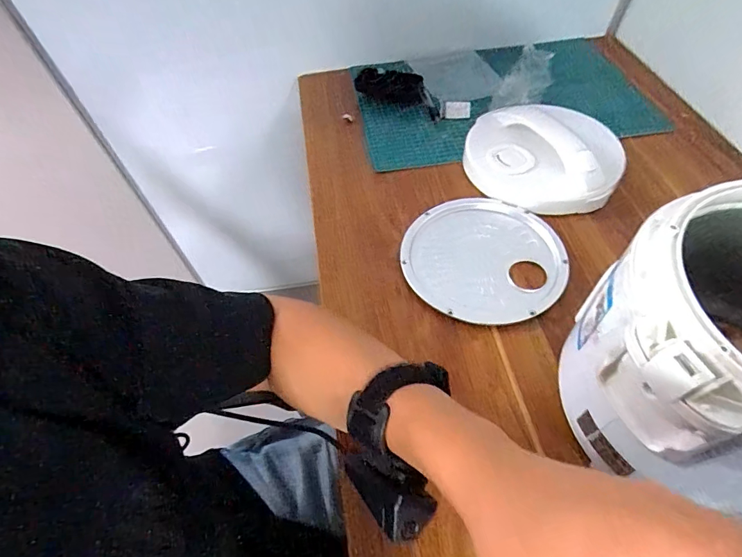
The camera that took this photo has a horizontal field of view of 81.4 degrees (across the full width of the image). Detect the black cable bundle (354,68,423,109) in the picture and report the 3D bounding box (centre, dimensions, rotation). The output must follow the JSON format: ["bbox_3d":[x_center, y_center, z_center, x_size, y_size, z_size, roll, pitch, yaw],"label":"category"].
[{"bbox_3d":[0.035,-0.318,0.716,0.112,0.025,0.068,21,57,17],"label":"black cable bundle"}]

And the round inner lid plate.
[{"bbox_3d":[0.129,-0.027,0.499,0.178,0.015,0.177,-1,53,2],"label":"round inner lid plate"}]

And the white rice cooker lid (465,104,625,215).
[{"bbox_3d":[0.229,-0.176,0.578,0.191,0.053,0.194,17,56,15],"label":"white rice cooker lid"}]

